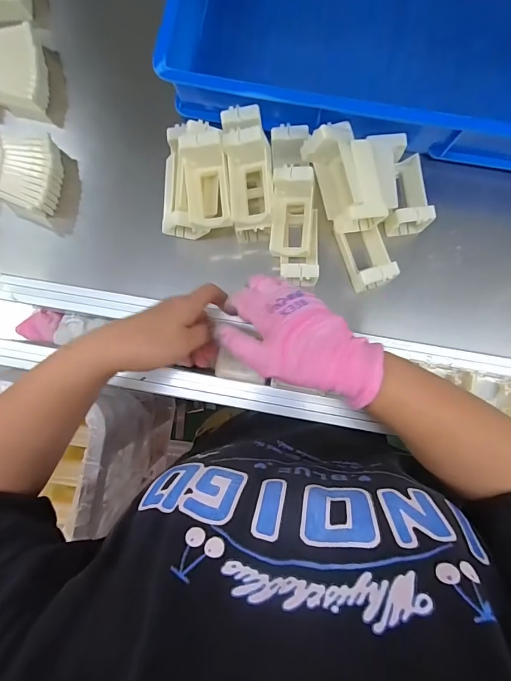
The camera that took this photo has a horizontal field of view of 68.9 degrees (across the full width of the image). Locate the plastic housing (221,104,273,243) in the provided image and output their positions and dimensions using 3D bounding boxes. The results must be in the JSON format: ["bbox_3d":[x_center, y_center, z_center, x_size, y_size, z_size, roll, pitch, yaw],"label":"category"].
[{"bbox_3d":[-0.007,-0.214,0.482,0.064,0.066,0.168,-6,105,1],"label":"plastic housing"}]

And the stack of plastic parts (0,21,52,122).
[{"bbox_3d":[-0.354,-0.390,0.546,0.080,0.046,0.109,-2,87,2],"label":"stack of plastic parts"}]

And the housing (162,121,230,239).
[{"bbox_3d":[-0.077,-0.198,0.473,0.094,0.086,0.114,1,87,2],"label":"housing"}]

